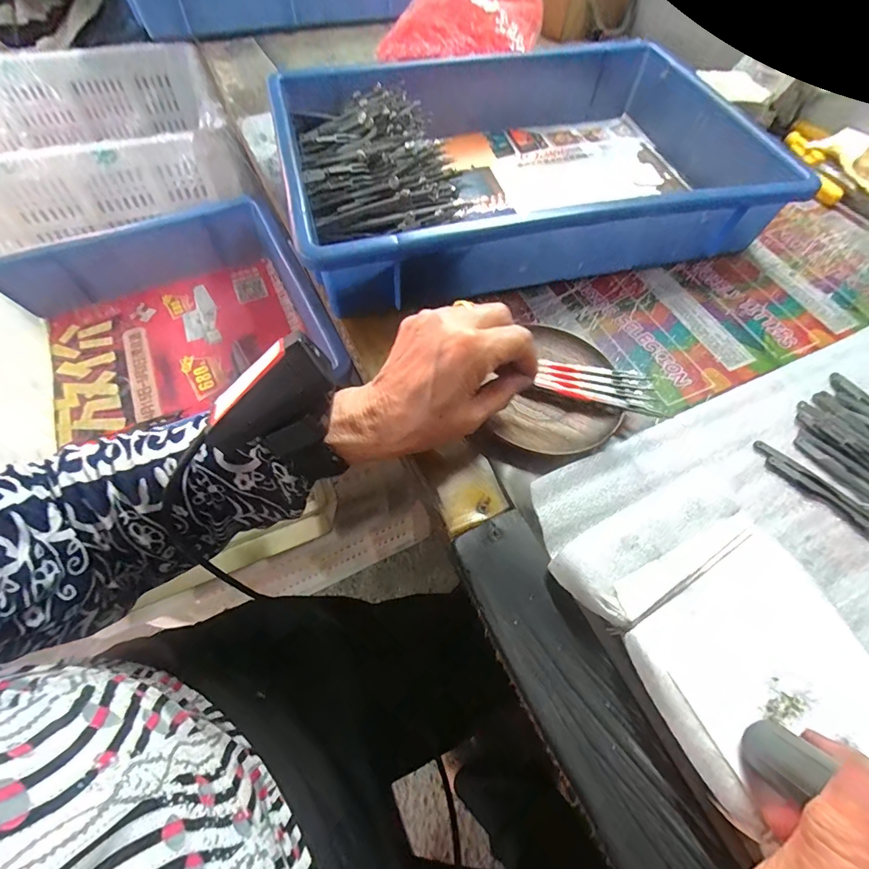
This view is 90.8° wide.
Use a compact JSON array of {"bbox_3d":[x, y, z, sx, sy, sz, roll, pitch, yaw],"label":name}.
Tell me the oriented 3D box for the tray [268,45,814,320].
[{"bbox_3d":[0.084,-0.257,0.405,0.417,0.088,0.265,-14,62,-6],"label":"tray"}]

